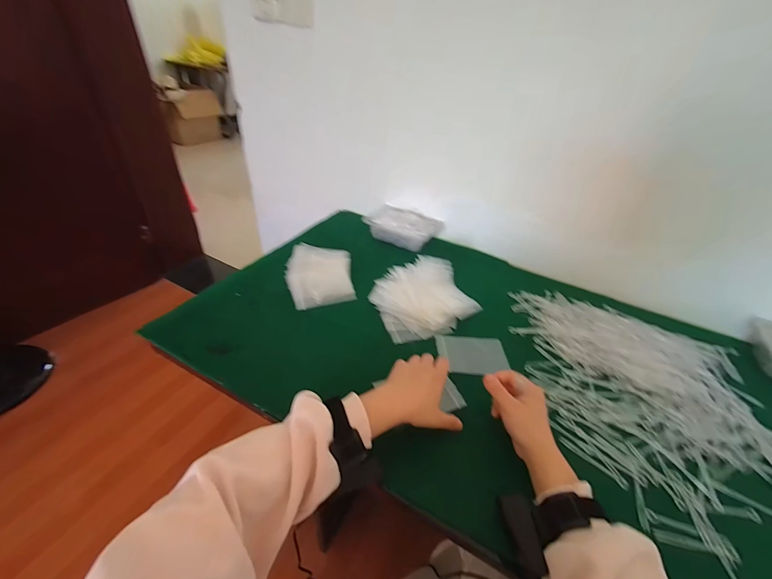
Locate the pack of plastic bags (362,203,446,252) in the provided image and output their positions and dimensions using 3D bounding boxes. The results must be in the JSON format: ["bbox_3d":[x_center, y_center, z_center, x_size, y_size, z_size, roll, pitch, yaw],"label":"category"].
[{"bbox_3d":[0.046,-0.165,0.867,0.190,0.051,0.120,15,40,13],"label":"pack of plastic bags"}]

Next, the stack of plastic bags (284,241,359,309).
[{"bbox_3d":[-0.141,-0.034,0.700,0.136,0.031,0.183,-3,39,-10],"label":"stack of plastic bags"}]

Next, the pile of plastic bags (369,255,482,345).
[{"bbox_3d":[0.079,0.011,0.663,0.209,0.051,0.176,-14,42,-22],"label":"pile of plastic bags"}]

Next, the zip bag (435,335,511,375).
[{"bbox_3d":[0.150,0.112,0.572,0.118,0.010,0.079,2,43,0],"label":"zip bag"}]

